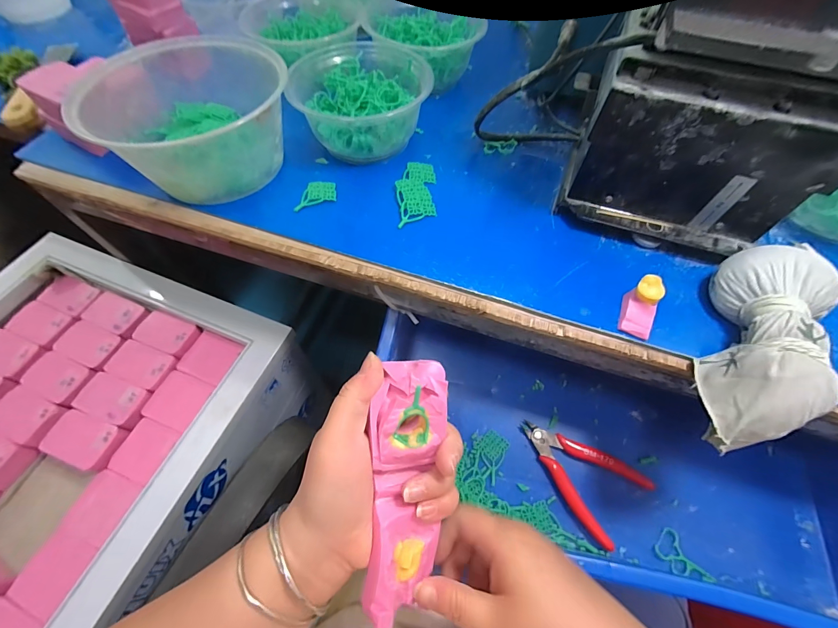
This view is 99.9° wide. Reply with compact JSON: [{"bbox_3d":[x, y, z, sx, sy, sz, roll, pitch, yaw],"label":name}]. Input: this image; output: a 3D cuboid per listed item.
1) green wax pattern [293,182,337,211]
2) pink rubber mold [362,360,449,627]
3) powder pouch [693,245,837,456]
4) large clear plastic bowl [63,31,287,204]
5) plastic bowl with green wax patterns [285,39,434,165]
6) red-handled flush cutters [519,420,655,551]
[{"bbox_3d":[-0.096,-0.111,0.327,0.040,0.005,0.029,-15,61,-9],"label":"green wax pattern"},{"bbox_3d":[-0.008,0.101,0.211,0.042,0.030,0.142,5,88,4],"label":"pink rubber mold"},{"bbox_3d":[0.225,0.019,0.229,0.057,0.043,0.138,21,62,11],"label":"powder pouch"},{"bbox_3d":[-0.201,-0.176,0.321,0.150,0.082,0.141,0,60,-1],"label":"large clear plastic bowl"},{"bbox_3d":[-0.062,-0.215,0.350,0.118,0.051,0.121,0,60,-1],"label":"plastic bowl with green wax patterns"},{"bbox_3d":[0.154,0.149,0.342,0.072,0.012,0.118,-40,68,-21],"label":"red-handled flush cutters"}]

